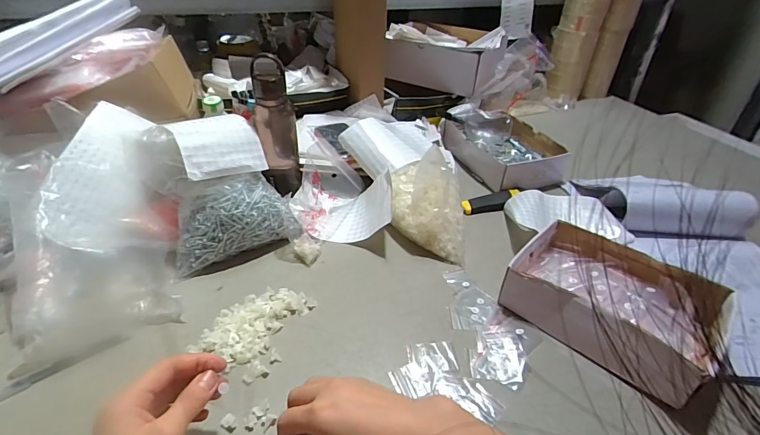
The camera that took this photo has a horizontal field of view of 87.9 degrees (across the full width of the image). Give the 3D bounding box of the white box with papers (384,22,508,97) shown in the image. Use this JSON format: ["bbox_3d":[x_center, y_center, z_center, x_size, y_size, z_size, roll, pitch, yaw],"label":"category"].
[{"bbox_3d":[0.175,-0.419,1.010,0.260,0.115,0.243,13,37,14],"label":"white box with papers"}]

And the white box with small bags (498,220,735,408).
[{"bbox_3d":[0.301,0.107,0.511,0.238,0.068,0.175,30,44,33],"label":"white box with small bags"}]

